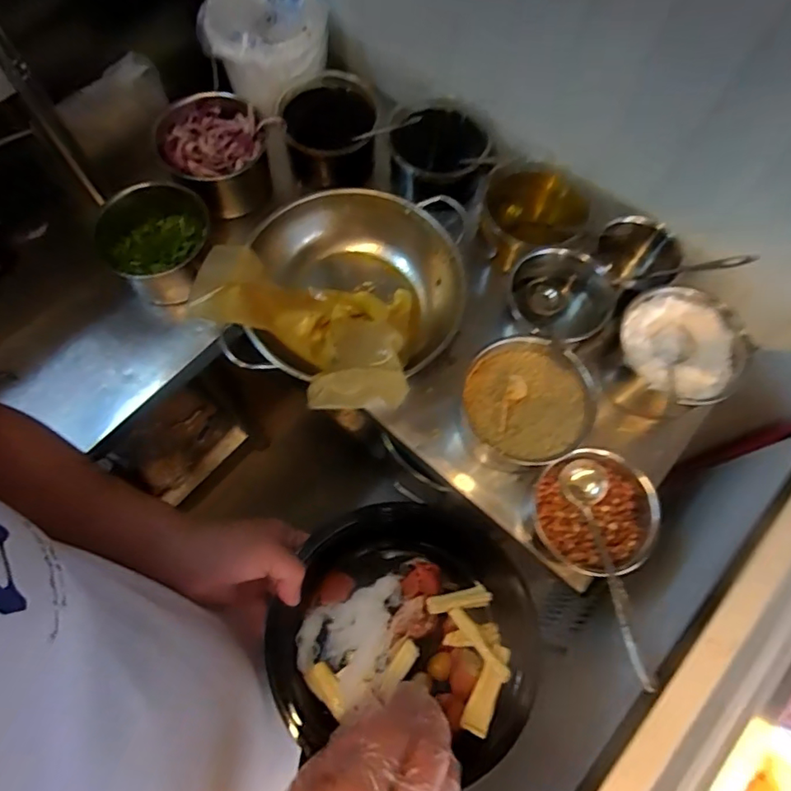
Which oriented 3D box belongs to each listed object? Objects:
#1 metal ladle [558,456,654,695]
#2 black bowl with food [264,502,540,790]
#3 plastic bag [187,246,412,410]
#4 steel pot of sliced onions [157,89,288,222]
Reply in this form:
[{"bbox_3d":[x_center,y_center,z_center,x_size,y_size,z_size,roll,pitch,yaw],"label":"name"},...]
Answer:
[{"bbox_3d":[0.253,0.213,0.651,0.062,0.069,0.265,0,53,-2],"label":"metal ladle"},{"bbox_3d":[0.011,0.208,0.491,0.232,0.048,0.207,9,71,2],"label":"black bowl with food"},{"bbox_3d":[-0.139,-0.096,0.777,0.318,0.114,0.243,7,71,1],"label":"plastic bag"},{"bbox_3d":[-0.296,-0.411,0.906,0.217,0.097,0.192,32,73,9],"label":"steel pot of sliced onions"}]

